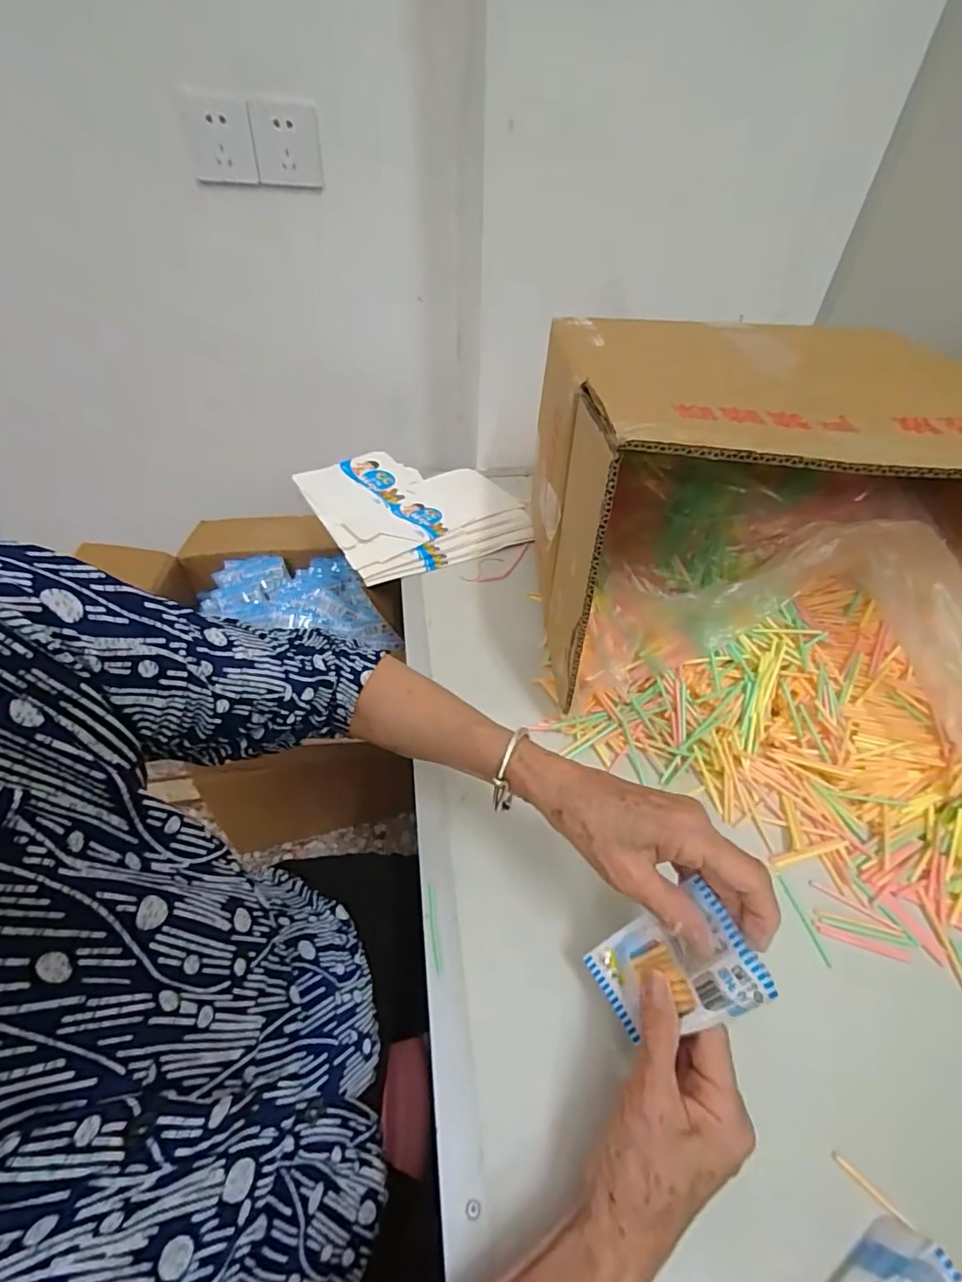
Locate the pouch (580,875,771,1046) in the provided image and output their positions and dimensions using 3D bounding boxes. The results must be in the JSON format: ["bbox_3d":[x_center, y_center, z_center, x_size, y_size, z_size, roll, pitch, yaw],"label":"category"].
[{"bbox_3d":[0.109,0.193,0.310,0.009,0.102,0.063,10,37,-38],"label":"pouch"}]

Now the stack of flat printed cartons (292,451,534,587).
[{"bbox_3d":[-0.092,-0.196,0.769,0.264,0.016,0.273,-23,55,-24],"label":"stack of flat printed cartons"}]

